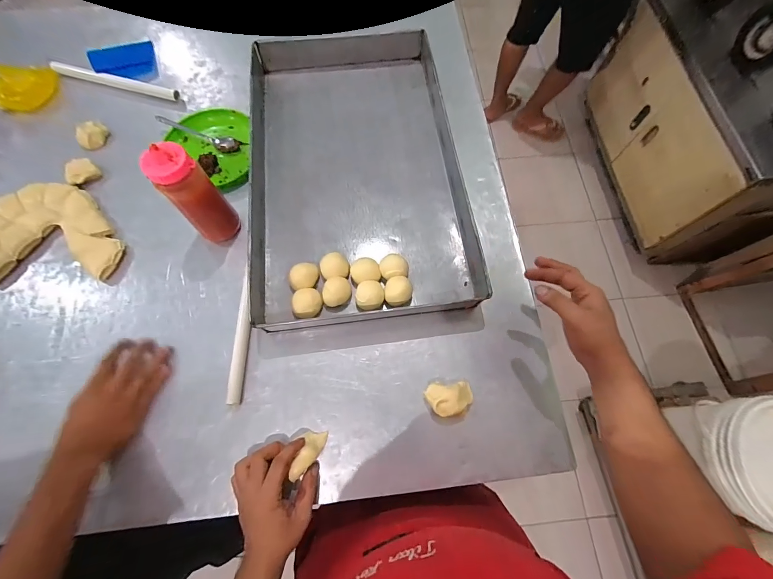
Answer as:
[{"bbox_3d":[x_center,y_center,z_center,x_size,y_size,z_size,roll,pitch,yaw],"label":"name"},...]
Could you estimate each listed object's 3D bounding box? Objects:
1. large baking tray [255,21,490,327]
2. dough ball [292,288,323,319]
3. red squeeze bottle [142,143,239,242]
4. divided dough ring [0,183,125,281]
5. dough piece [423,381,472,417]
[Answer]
[{"bbox_3d":[-0.063,-0.244,0.627,0.368,0.062,0.610,-8,71,-5],"label":"large baking tray"},{"bbox_3d":[-0.128,0.021,0.544,0.046,0.040,0.046,1,70,-2],"label":"dough ball"},{"bbox_3d":[-0.293,-0.139,0.525,0.069,0.182,0.054,-43,77,-15],"label":"red squeeze bottle"},{"bbox_3d":[-0.586,-0.100,0.583,0.250,0.023,0.179,-4,70,-3],"label":"divided dough ring"},{"bbox_3d":[0.095,0.164,0.505,0.071,0.030,0.044,-5,71,-4],"label":"dough piece"}]

